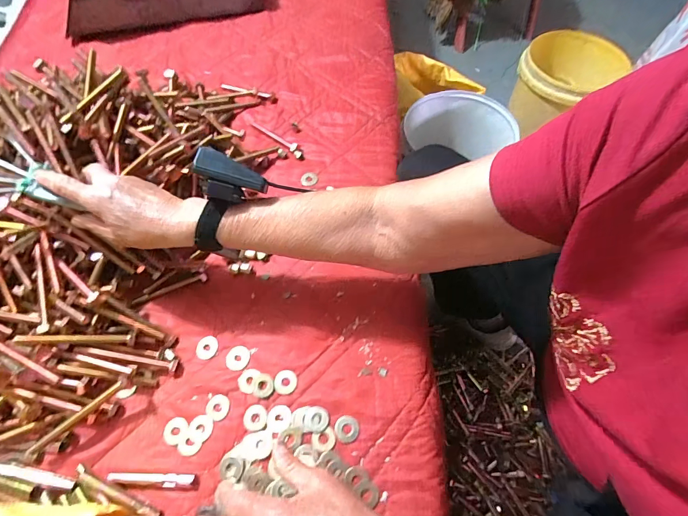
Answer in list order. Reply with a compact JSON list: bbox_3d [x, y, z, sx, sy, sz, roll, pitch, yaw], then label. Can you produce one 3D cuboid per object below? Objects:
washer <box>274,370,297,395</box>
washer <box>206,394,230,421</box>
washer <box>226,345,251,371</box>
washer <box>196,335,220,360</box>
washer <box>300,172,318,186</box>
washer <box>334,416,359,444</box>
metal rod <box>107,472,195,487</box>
[{"bbox_3d":[-0.066,0.138,0.412,0.025,0.004,0.026,1,61,-1],"label":"washer"},{"bbox_3d":[-0.136,0.160,0.397,0.025,0.004,0.026,1,61,-1],"label":"washer"},{"bbox_3d":[-0.122,0.114,0.423,0.026,0.004,0.028,1,61,-1],"label":"washer"},{"bbox_3d":[-0.160,0.105,0.432,0.025,0.004,0.027,1,61,-1],"label":"washer"},{"bbox_3d":[-0.052,-0.120,0.555,0.025,0.004,0.025,4,61,0],"label":"washer"},{"bbox_3d":[0.003,0.178,0.384,0.025,0.004,0.025,1,61,-1],"label":"washer"},{"bbox_3d":[-0.190,0.218,0.362,0.083,0.010,0.011,1,61,-1],"label":"metal rod"}]

